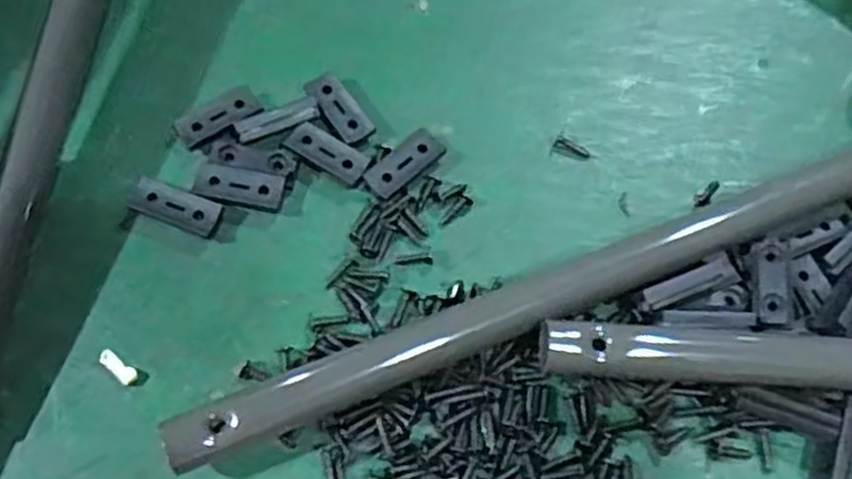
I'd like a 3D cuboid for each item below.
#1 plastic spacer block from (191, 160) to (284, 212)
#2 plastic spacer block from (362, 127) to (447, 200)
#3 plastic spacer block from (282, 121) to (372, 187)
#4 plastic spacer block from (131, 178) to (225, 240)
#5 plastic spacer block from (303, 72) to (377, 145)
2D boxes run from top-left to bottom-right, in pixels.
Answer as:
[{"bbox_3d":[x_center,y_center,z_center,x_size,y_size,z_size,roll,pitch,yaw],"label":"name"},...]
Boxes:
[{"bbox_3d":[-0.075,-0.021,0.312,0.035,0.004,0.015,12,67,2],"label":"plastic spacer block"},{"bbox_3d":[-0.009,-0.031,0.323,0.035,0.005,0.016,-41,75,-18],"label":"plastic spacer block"},{"bbox_3d":[-0.040,-0.036,0.319,0.034,0.004,0.015,29,69,9],"label":"plastic spacer block"},{"bbox_3d":[-0.098,-0.013,0.308,0.036,0.007,0.015,22,68,6],"label":"plastic spacer block"},{"bbox_3d":[-0.036,-0.056,0.328,0.015,0.004,0.035,-34,73,-16],"label":"plastic spacer block"}]

